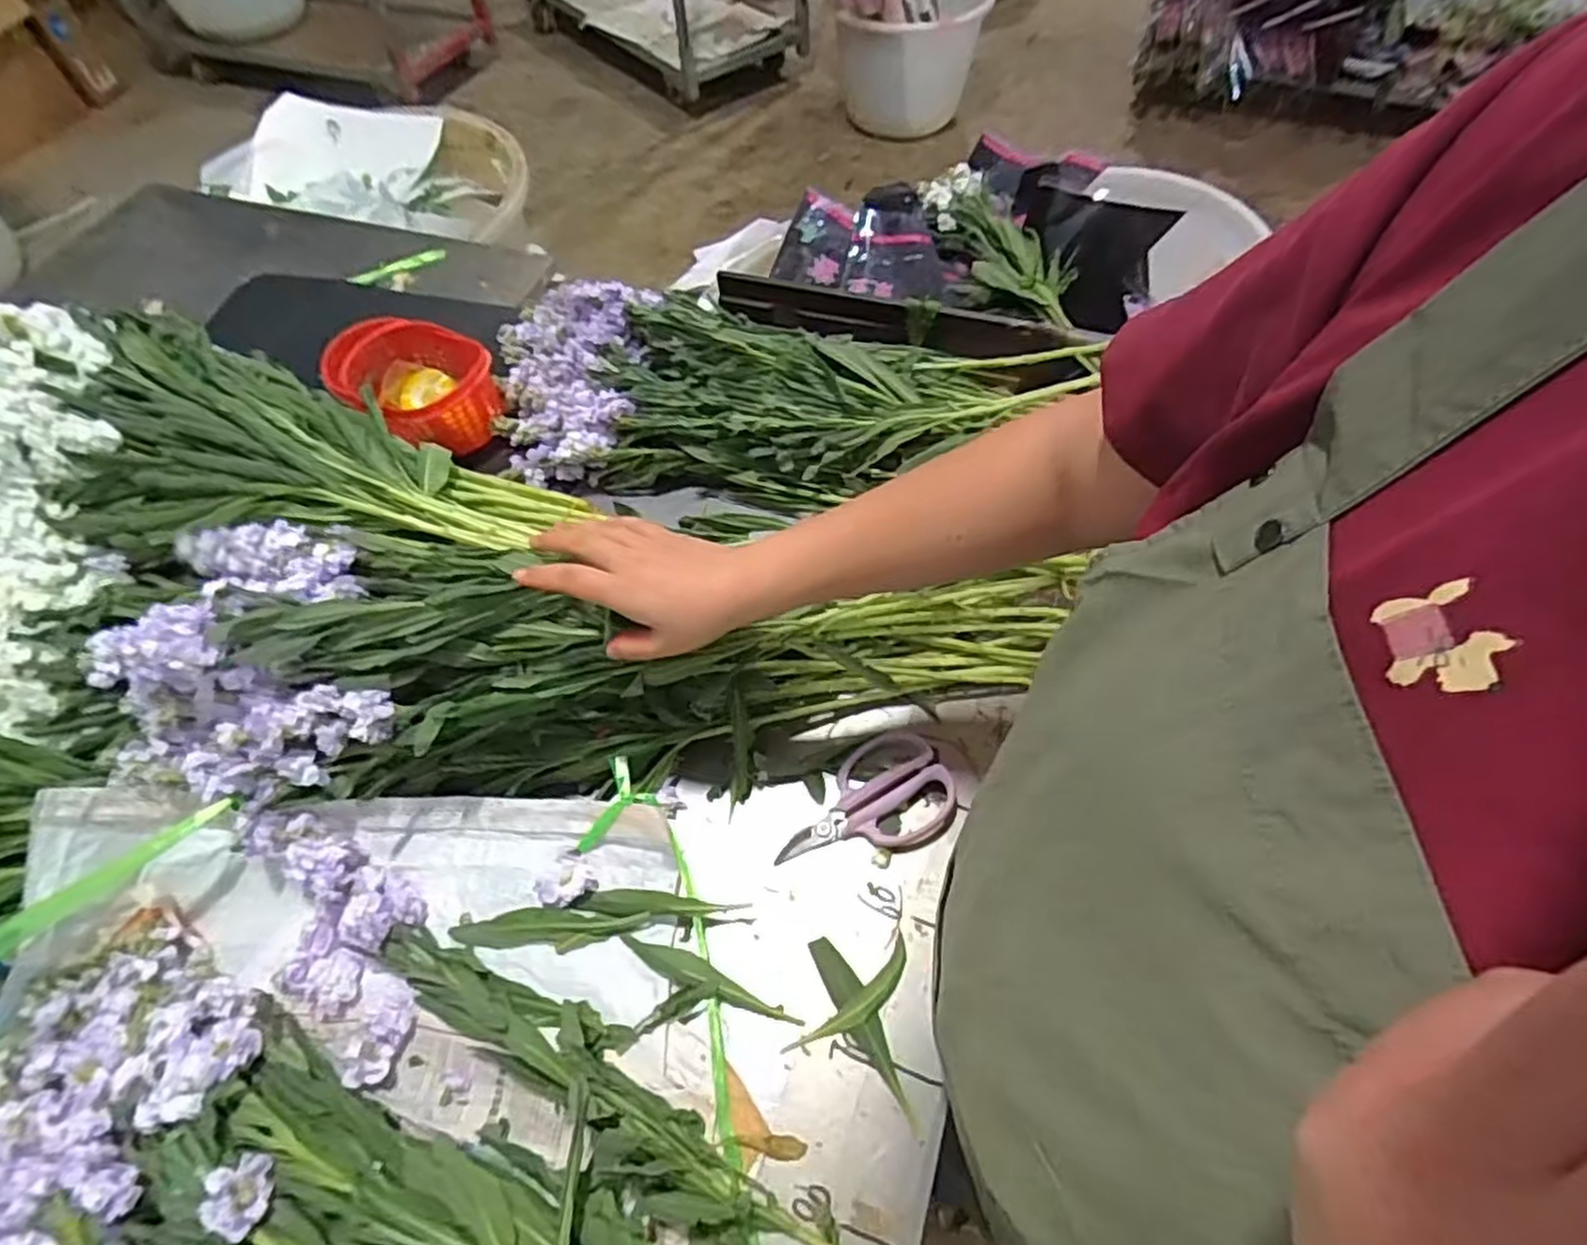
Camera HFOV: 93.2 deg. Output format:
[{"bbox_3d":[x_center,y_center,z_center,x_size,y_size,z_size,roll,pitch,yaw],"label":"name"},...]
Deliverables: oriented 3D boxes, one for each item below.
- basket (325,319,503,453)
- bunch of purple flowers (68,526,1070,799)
[{"bbox_3d":[-0.440,-0.278,0.890,0.176,0.096,0.151,31,64,19],"label":"basket"},{"bbox_3d":[-0.148,0.036,0.654,0.759,0.166,0.180,1,58,-10],"label":"bunch of purple flowers"}]

